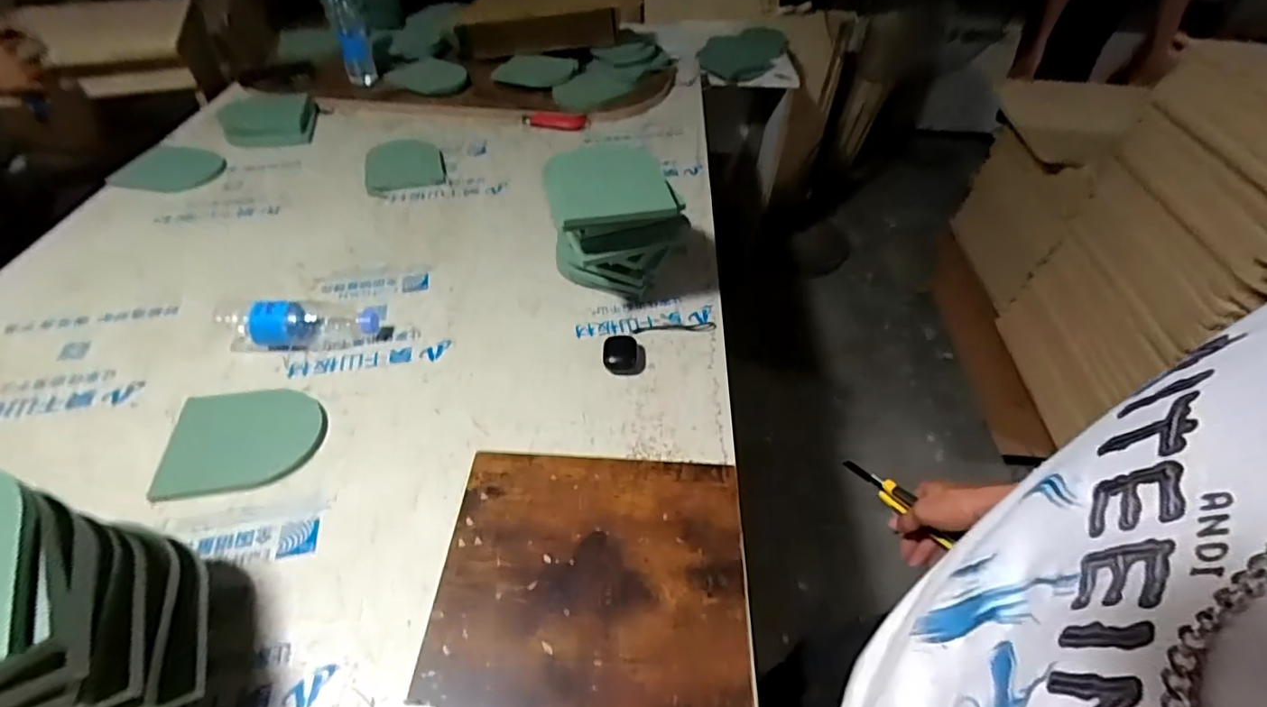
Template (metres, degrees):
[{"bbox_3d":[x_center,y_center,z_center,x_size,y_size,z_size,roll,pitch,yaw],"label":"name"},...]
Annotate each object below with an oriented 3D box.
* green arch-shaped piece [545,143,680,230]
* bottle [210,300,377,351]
[{"bbox_3d":[-0.037,-0.258,0.902,0.192,0.114,0.021,-10,26,-9],"label":"green arch-shaped piece"},{"bbox_3d":[-0.487,-0.048,0.843,0.225,0.061,0.077,-9,48,-12],"label":"bottle"}]

